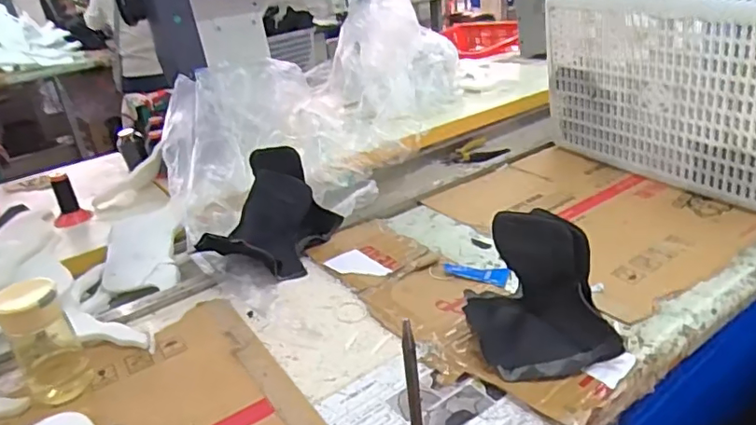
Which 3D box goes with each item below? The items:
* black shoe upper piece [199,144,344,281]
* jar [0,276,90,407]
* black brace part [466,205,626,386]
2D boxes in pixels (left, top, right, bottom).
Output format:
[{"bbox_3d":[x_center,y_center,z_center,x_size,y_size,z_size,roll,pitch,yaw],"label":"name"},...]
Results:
[{"bbox_3d":[-0.184,0.005,0.924,0.159,0.150,0.197,9,30,27],"label":"black shoe upper piece"},{"bbox_3d":[-0.398,0.157,0.687,0.068,0.165,0.060,-26,33,-36],"label":"jar"},{"bbox_3d":[0.185,0.099,0.680,0.152,0.180,0.135,-9,26,-7],"label":"black brace part"}]

